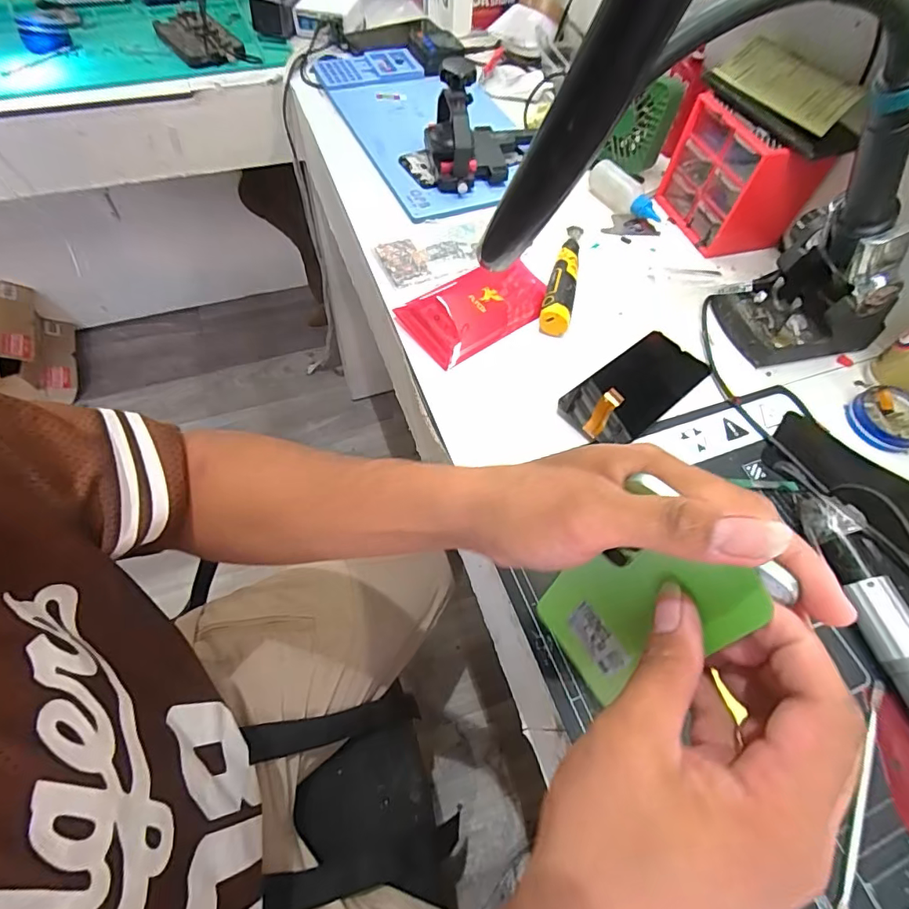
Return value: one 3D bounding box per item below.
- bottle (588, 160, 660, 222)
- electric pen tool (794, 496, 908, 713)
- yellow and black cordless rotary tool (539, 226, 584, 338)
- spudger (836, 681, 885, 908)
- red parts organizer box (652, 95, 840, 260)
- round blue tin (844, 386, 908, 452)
[{"bbox_3d":[0.210,-0.320,0.599,0.041,0.030,0.103,-26,64,-17],"label":"bottle"},{"bbox_3d":[0.307,0.139,0.328,0.039,0.035,0.238,-8,60,-7],"label":"electric pen tool"},{"bbox_3d":[0.117,-0.193,0.514,0.029,0.029,0.162,14,60,5],"label":"yellow and black cordless rotary tool"},{"bbox_3d":[0.248,0.214,0.297,0.009,0.005,0.160,30,62,14],"label":"spudger"},{"bbox_3d":[0.316,-0.309,0.544,0.085,0.117,0.145,-13,61,-10],"label":"red parts organizer box"},{"bbox_3d":[0.403,-0.034,0.446,0.059,0.021,0.061,1,59,-2],"label":"round blue tin"}]

